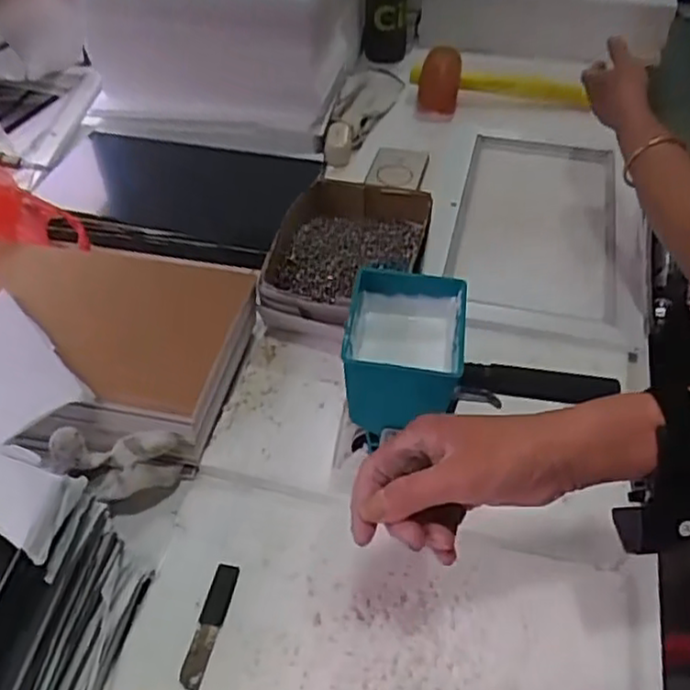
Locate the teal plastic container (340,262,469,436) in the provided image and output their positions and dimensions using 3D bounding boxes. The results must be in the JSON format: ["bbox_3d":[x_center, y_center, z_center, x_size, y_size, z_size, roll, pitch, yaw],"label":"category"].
[{"bbox_3d":[0.049,0.007,0.583,0.092,0.085,0.118,3,47,6],"label":"teal plastic container"}]

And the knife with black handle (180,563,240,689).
[{"bbox_3d":[-0.110,0.226,0.573,0.020,0.006,0.100,7,46,9],"label":"knife with black handle"}]

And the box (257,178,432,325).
[{"bbox_3d":[0.004,-0.096,0.840,0.176,0.073,0.251,5,46,7],"label":"box"}]

